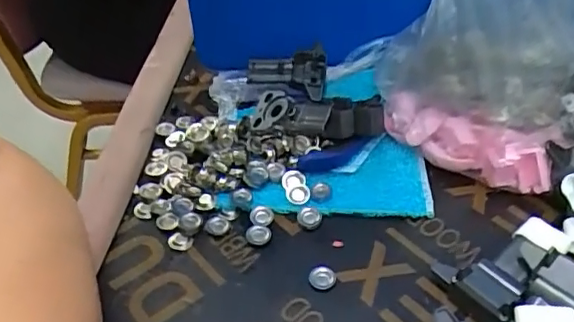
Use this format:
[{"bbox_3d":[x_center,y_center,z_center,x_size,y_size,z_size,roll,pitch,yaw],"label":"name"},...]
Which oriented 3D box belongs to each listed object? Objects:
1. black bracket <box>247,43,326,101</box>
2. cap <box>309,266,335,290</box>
[{"bbox_3d":[-0.001,-0.065,0.412,0.058,0.024,0.040,5,42,8],"label":"black bracket"},{"bbox_3d":[0.019,0.063,0.305,0.014,0.004,0.012,7,43,10],"label":"cap"}]

